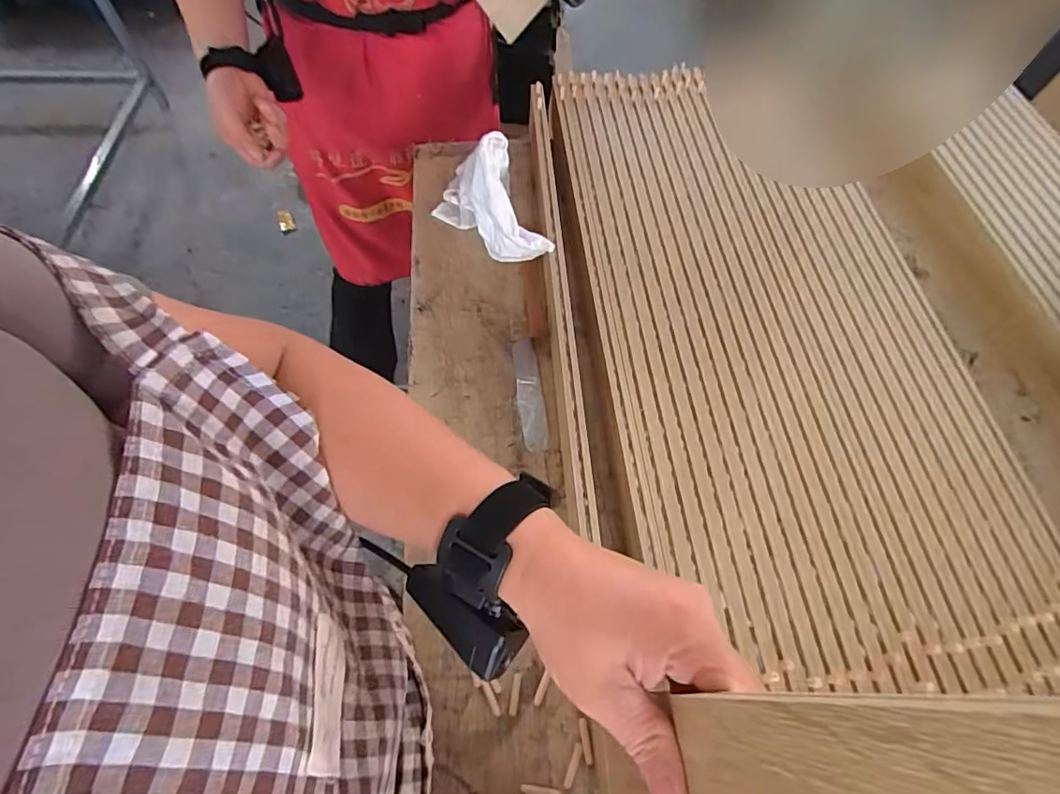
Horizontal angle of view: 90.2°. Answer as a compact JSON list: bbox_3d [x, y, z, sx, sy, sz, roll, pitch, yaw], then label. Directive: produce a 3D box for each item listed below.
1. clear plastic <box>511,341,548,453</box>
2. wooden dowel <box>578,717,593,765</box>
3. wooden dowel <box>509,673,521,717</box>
[{"bbox_3d":[-0.001,-0.005,0.556,0.026,0.012,0.137,-7,61,-5],"label":"clear plastic"},{"bbox_3d":[0.044,0.269,0.413,0.007,0.004,0.030,-7,61,-5],"label":"wooden dowel"},{"bbox_3d":[-0.012,0.241,0.429,0.007,0.004,0.030,8,61,3],"label":"wooden dowel"}]

